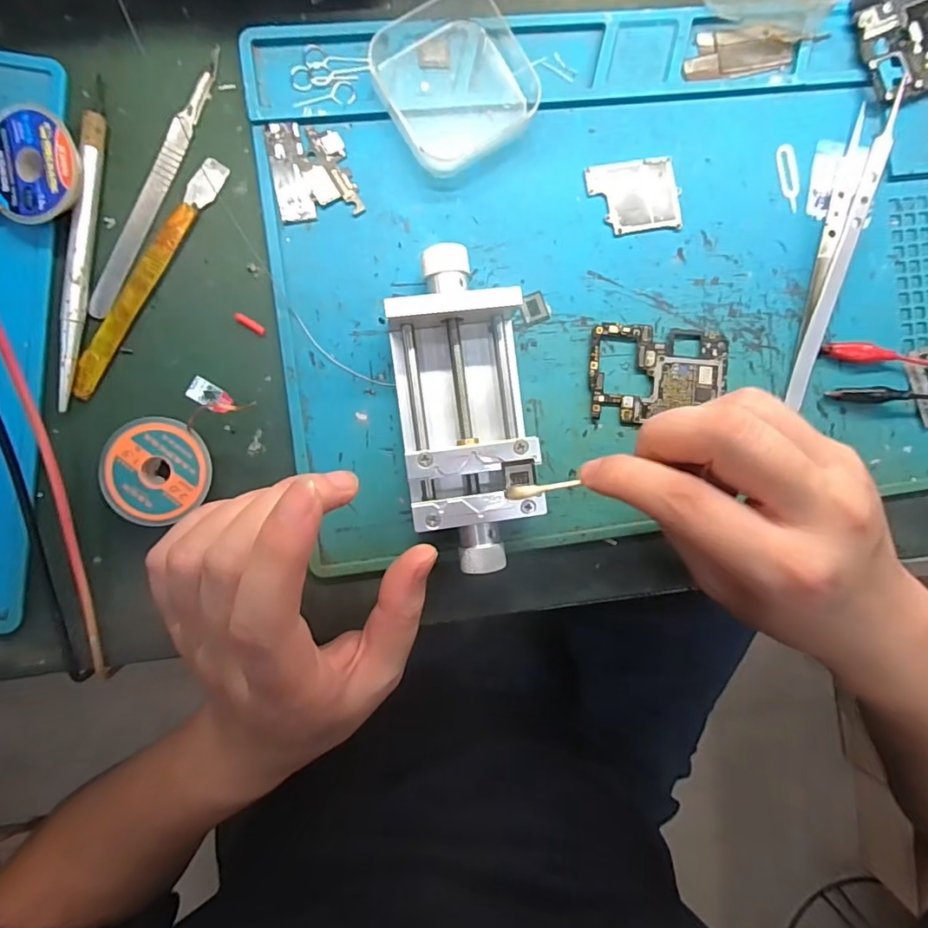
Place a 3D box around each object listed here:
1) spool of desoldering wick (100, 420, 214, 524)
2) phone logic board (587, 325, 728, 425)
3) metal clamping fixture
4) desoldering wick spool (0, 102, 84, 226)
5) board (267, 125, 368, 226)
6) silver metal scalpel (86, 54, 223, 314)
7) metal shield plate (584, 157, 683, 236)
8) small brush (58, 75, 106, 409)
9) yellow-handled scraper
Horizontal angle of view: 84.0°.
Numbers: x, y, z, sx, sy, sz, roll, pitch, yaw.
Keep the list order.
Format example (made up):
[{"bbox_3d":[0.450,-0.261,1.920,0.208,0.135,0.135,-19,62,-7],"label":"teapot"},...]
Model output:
[{"bbox_3d":[-0.134,0.003,0.228,0.045,0.014,0.045,0,93,-5],"label":"spool of desoldering wick"},{"bbox_3d":[0.096,-0.043,0.252,0.069,0.005,0.046,3,92,-5],"label":"phone logic board"},{"bbox_3d":[0.001,-0.024,0.229,0.057,0.034,0.136,-8,93,-5],"label":"metal clamping fixture"},{"bbox_3d":[-0.181,-0.123,0.215,0.039,0.019,0.042,0,93,-5],"label":"desoldering wick spool"},{"bbox_3d":[-0.068,-0.133,0.234,0.036,0.004,0.043,-11,93,-5],"label":"board"},{"bbox_3d":[-0.137,-0.125,0.228,0.010,0.004,0.127,25,90,-6],"label":"silver metal scalpel"},{"bbox_3d":[0.083,-0.130,0.249,0.044,0.004,0.034,-7,93,-5],"label":"metal shield plate"},{"bbox_3d":[-0.166,-0.095,0.224,0.009,0.008,0.141,5,92,-6],"label":"small brush"},{"bbox_3d":[-0.142,-0.084,0.229,0.012,0.005,0.120,31,89,-6],"label":"yellow-handled scraper"}]

